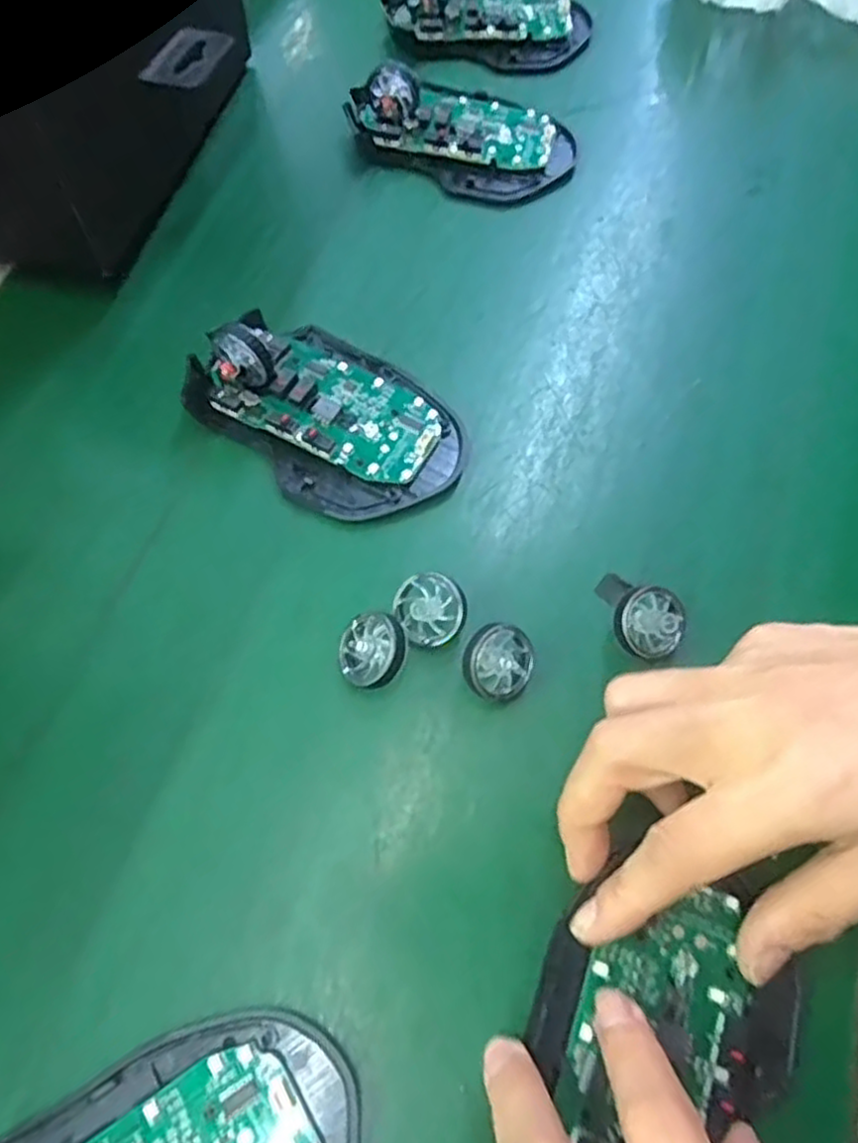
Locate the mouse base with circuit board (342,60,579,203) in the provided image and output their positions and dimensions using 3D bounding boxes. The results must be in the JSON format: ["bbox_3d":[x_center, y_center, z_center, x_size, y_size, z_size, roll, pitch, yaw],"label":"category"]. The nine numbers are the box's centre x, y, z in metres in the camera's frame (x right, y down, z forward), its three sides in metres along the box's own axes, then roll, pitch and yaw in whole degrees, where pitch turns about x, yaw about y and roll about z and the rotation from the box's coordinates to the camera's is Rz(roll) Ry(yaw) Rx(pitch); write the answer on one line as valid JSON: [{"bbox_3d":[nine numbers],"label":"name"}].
[{"bbox_3d":[0.017,-0.230,0.374,0.111,0.032,0.071,29,66,13],"label":"mouse base with circuit board"}]

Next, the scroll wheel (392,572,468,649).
[{"bbox_3d":[0.001,0.015,0.266,0.024,0.016,0.026,0,63,-1],"label":"scroll wheel"}]

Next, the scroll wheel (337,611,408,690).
[{"bbox_3d":[-0.019,0.027,0.253,0.026,0.007,0.026,-7,72,24],"label":"scroll wheel"}]

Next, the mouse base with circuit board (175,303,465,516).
[{"bbox_3d":[-0.041,-0.070,0.296,0.111,0.036,0.073,39,69,17],"label":"mouse base with circuit board"}]

